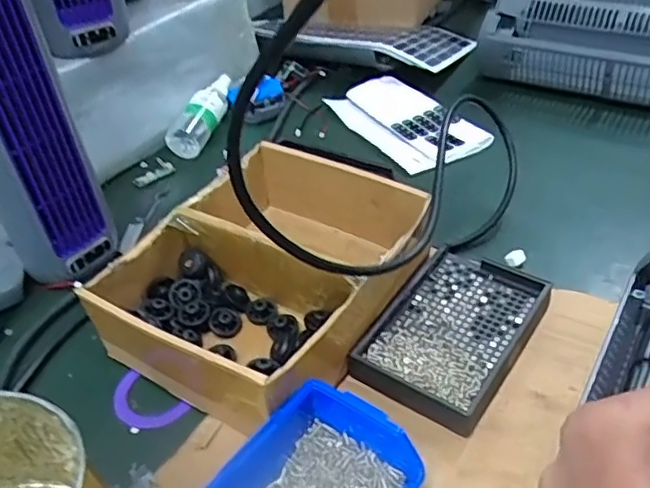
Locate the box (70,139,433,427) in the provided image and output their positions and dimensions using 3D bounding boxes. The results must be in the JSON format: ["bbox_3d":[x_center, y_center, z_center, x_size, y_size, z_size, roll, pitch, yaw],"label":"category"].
[{"bbox_3d":[-0.042,0.019,0.454,0.177,0.067,0.207,18,45,27],"label":"box"}]

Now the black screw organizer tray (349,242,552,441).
[{"bbox_3d":[0.093,0.060,0.438,0.095,0.022,0.141,22,46,30],"label":"black screw organizer tray"}]

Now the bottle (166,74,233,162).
[{"bbox_3d":[-0.141,-0.145,0.693,0.036,0.036,0.104,13,57,21],"label":"bottle"}]

